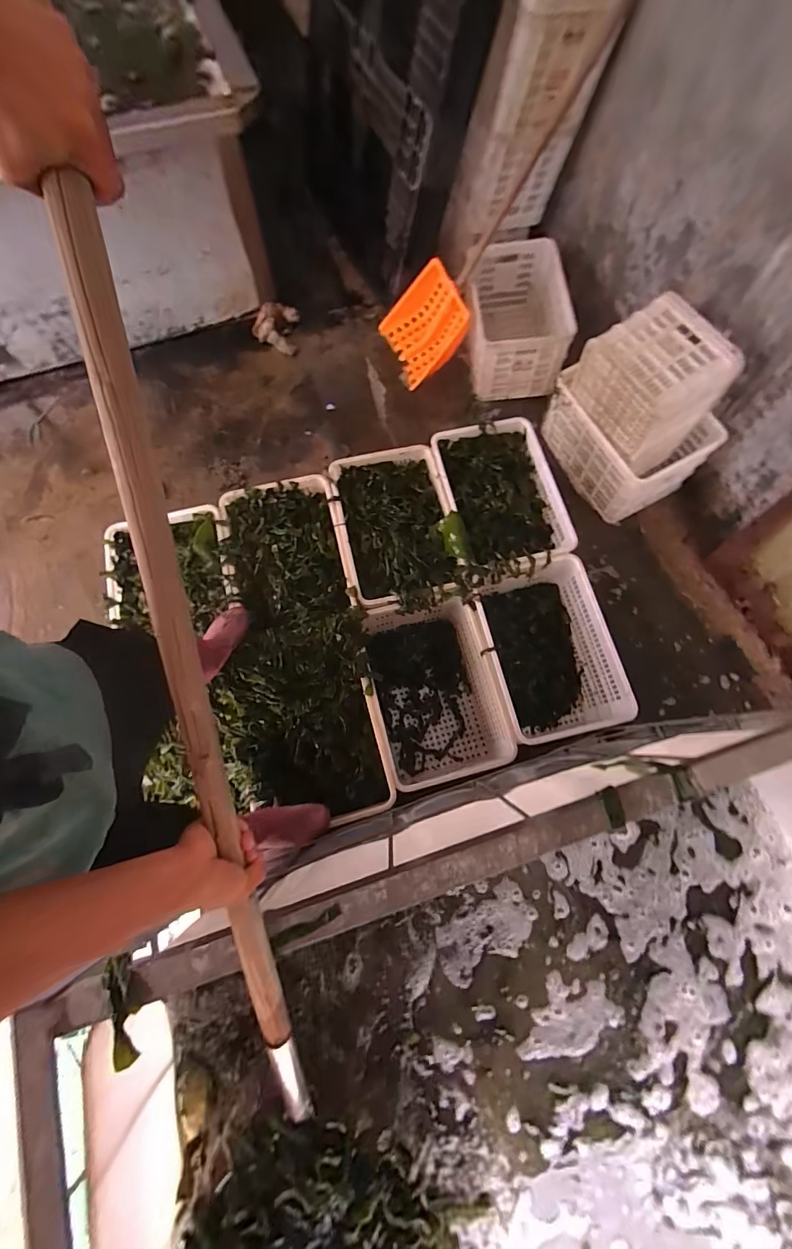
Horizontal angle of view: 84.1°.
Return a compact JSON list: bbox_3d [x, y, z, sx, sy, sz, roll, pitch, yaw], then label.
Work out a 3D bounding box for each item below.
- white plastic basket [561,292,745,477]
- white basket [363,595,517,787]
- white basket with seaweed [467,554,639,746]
[{"bbox_3d":[0.827,-0.829,1.474,0.297,0.299,0.428,-28,75,-8],"label":"white plastic basket"},{"bbox_3d":[0.104,0.216,1.400,0.369,0.283,0.523,-15,73,-5],"label":"white basket"},{"bbox_3d":[0.463,0.102,1.435,0.390,0.281,0.528,-17,73,-5],"label":"white basket with seaweed"}]

